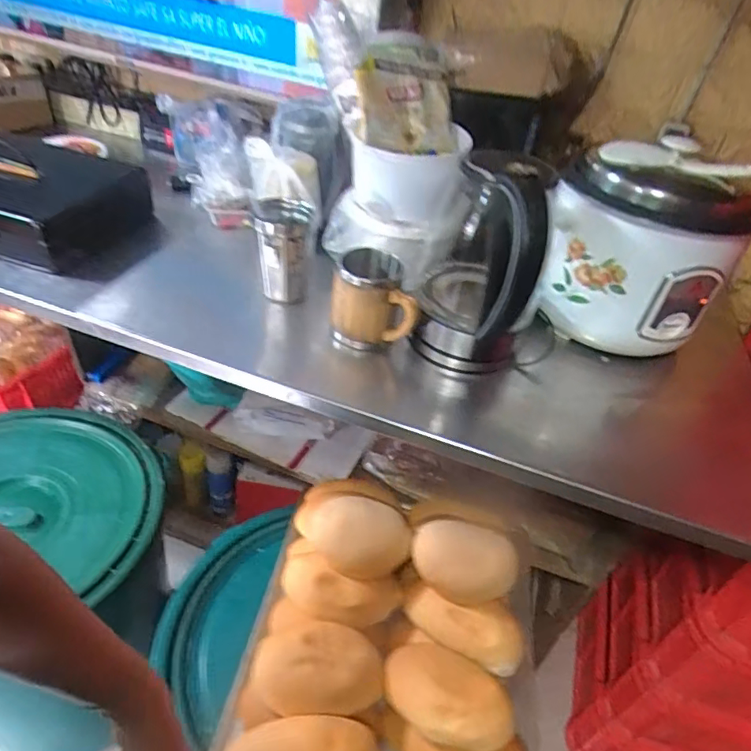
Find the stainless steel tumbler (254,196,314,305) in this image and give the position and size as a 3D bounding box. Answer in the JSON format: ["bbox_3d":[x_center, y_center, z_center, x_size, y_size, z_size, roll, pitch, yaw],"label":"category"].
[{"bbox_3d":[-0.130,-0.171,0.740,0.075,0.122,0.086,-1,39,-12],"label":"stainless steel tumbler"}]

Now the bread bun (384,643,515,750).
[{"bbox_3d":[0.080,0.346,0.576,0.140,0.043,0.082,21,40,15],"label":"bread bun"}]

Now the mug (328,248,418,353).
[{"bbox_3d":[0.001,-0.096,0.695,0.109,0.112,0.095,12,38,3],"label":"mug"}]

